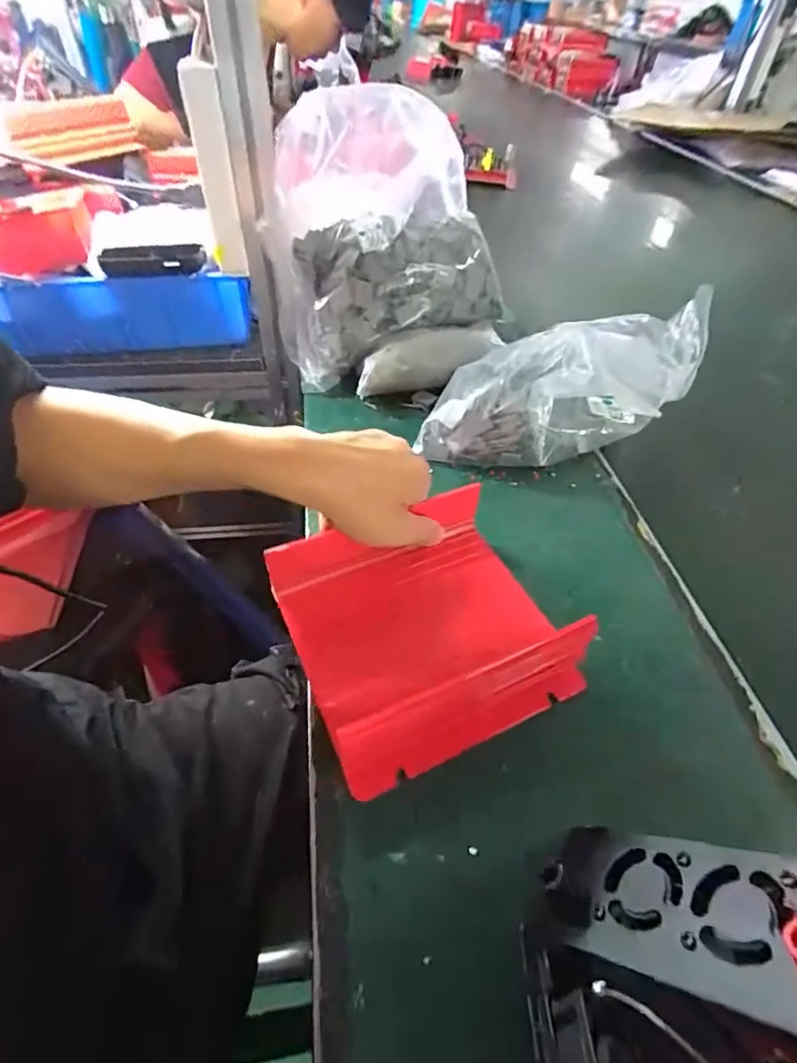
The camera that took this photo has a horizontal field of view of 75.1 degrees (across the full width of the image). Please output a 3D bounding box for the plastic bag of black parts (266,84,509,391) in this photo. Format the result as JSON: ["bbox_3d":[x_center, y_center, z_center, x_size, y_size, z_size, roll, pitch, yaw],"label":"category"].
[{"bbox_3d":[-0.016,-0.302,0.557,0.224,0.232,0.157,-25,53,-24],"label":"plastic bag of black parts"}]

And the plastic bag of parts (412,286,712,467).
[{"bbox_3d":[0.146,-0.140,0.494,0.267,0.104,0.151,-7,48,-5],"label":"plastic bag of parts"}]

